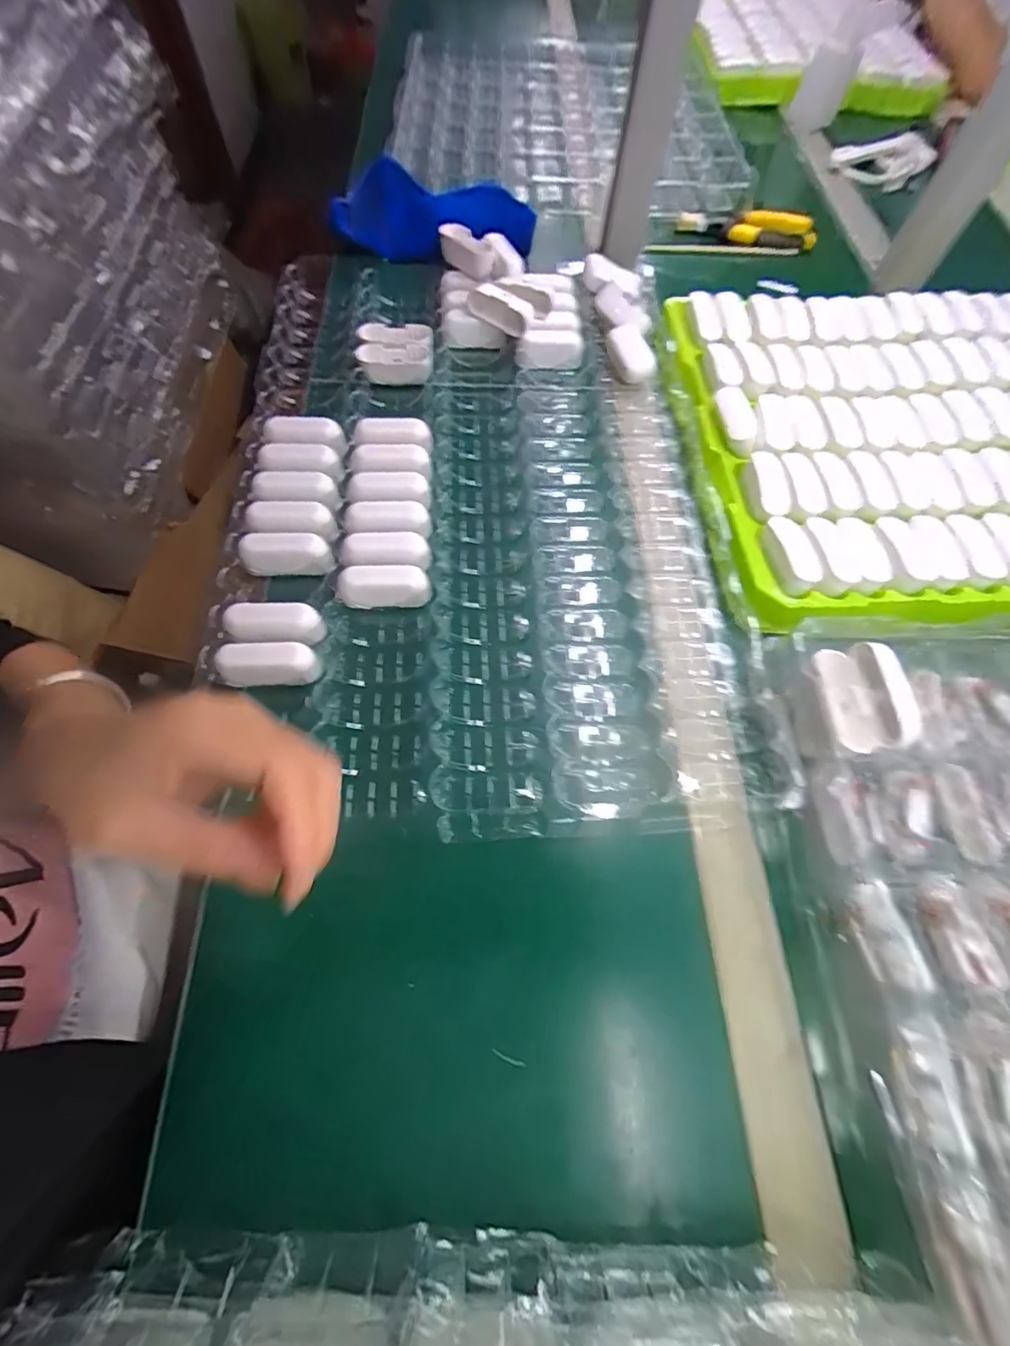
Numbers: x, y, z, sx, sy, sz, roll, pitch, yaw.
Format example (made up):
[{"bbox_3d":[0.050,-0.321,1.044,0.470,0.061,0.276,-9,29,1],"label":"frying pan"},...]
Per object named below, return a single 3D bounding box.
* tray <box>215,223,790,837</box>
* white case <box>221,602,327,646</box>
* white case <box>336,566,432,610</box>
[{"bbox_3d":[-0.020,-0.165,0.430,0.377,0.044,0.585,-3,65,-5],"label":"tray"},{"bbox_3d":[-0.160,-0.034,0.352,0.065,0.015,0.027,3,64,-13],"label":"white case"},{"bbox_3d":[-0.088,-0.062,0.378,0.066,0.030,0.023,-2,65,-4],"label":"white case"}]

